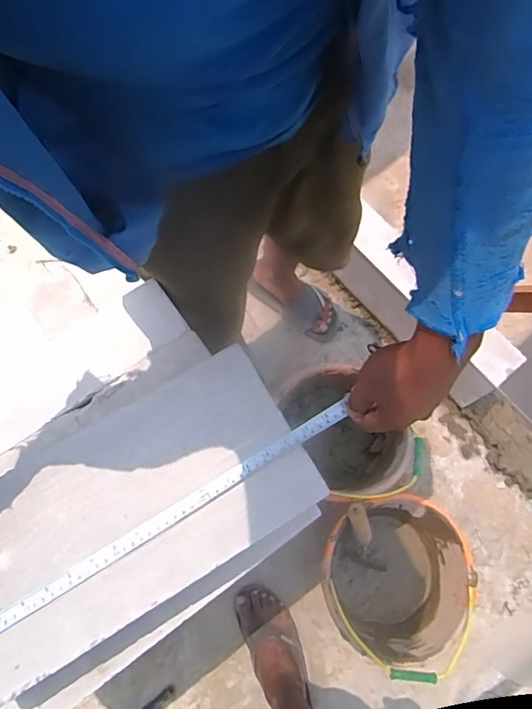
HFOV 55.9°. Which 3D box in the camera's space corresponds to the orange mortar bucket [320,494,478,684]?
[{"bbox_3d":[0.257,0.444,1.028,0.285,0.236,0.290,0,72,0],"label":"orange mortar bucket"}]

